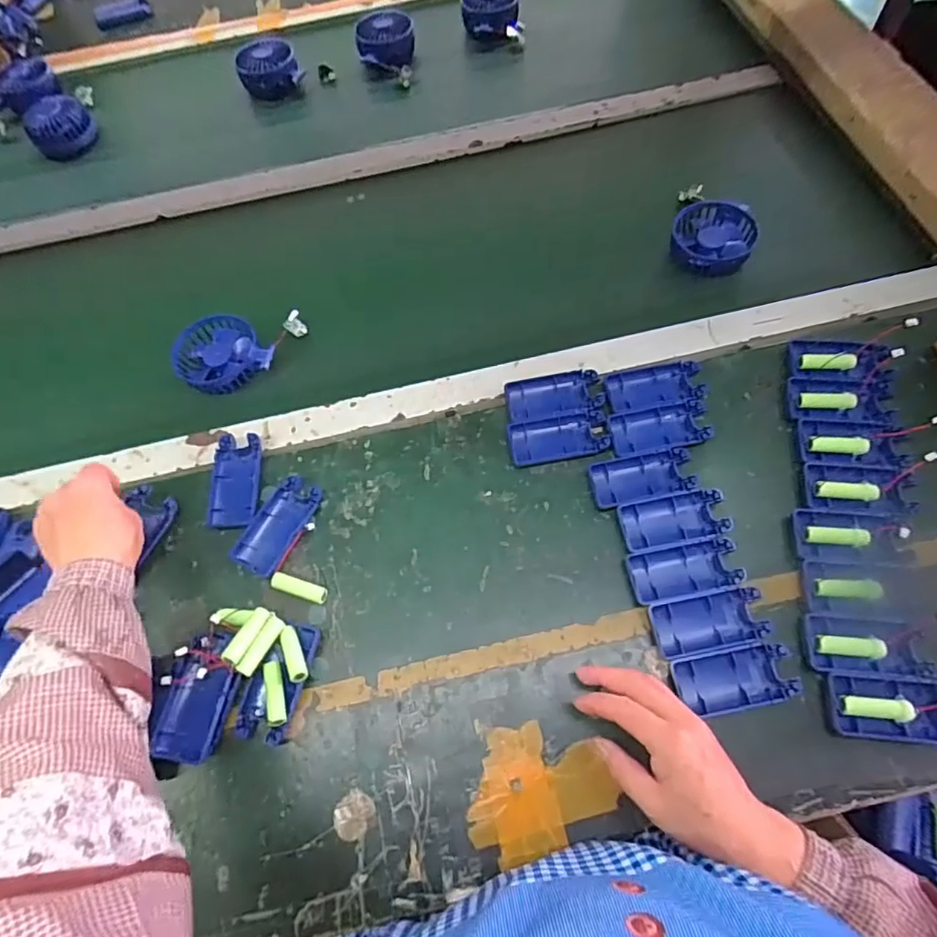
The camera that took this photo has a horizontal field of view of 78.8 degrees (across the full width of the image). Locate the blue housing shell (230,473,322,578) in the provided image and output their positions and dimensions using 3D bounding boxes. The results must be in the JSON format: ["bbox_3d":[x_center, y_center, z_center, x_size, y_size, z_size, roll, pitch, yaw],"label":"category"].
[{"bbox_3d":[-0.178,0.052,0.535,0.046,0.011,0.094,24,69,15],"label":"blue housing shell"}]

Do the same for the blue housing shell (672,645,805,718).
[{"bbox_3d":[0.212,0.167,0.454,0.087,0.020,0.044,-12,64,-1],"label":"blue housing shell"}]

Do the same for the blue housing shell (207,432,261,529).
[{"bbox_3d":[-0.227,0.010,0.553,0.048,0.013,0.094,-6,64,2],"label":"blue housing shell"}]

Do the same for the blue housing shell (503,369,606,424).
[{"bbox_3d":[0.085,-0.074,0.569,0.093,0.013,0.045,-10,64,0],"label":"blue housing shell"}]

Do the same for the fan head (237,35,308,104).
[{"bbox_3d":[-0.297,-0.596,0.853,0.094,0.064,0.076,-28,66,-9],"label":"fan head"}]

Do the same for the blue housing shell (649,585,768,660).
[{"bbox_3d":[0.200,0.128,0.473,0.087,0.018,0.046,-11,64,-1],"label":"blue housing shell"}]

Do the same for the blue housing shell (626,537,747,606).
[{"bbox_3d":[0.186,0.088,0.492,0.089,0.020,0.043,-11,64,-1],"label":"blue housing shell"}]

